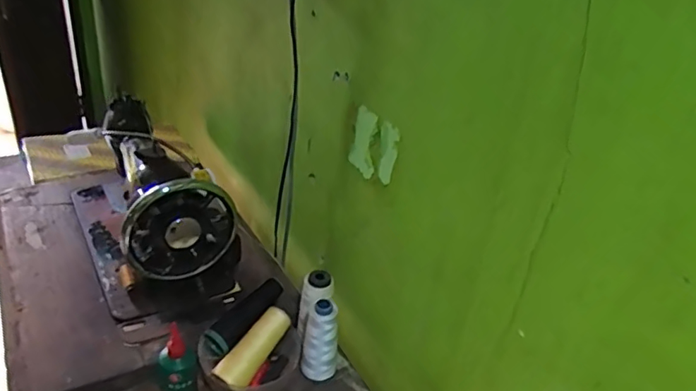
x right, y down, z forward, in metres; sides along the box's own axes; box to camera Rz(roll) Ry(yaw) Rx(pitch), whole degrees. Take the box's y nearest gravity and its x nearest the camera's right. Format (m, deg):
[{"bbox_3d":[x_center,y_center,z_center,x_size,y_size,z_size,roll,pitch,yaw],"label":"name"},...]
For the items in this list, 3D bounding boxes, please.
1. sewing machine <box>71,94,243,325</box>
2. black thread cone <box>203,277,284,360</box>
[{"bbox_3d":[-0.314,-0.007,0.834,0.164,0.208,0.397,-15,36,-32],"label":"sewing machine"},{"bbox_3d":[-0.130,0.149,0.690,0.032,0.031,0.118,31,65,37],"label":"black thread cone"}]

